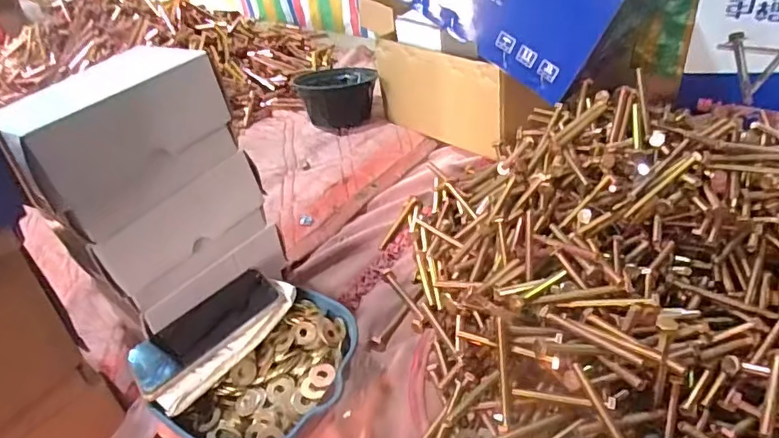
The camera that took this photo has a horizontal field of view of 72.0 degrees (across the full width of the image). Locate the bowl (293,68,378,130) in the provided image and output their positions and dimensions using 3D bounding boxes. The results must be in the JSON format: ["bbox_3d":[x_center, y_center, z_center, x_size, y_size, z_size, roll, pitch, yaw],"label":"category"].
[{"bbox_3d":[-0.100,-0.241,1.044,0.151,0.076,0.133,-12,39,-7],"label":"bowl"}]

